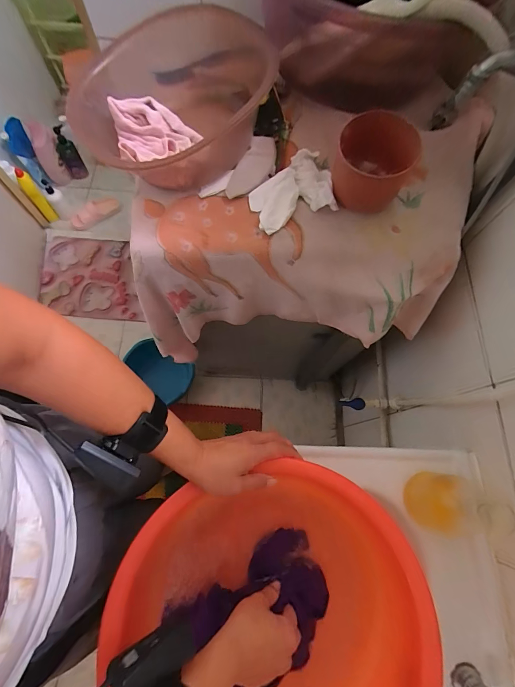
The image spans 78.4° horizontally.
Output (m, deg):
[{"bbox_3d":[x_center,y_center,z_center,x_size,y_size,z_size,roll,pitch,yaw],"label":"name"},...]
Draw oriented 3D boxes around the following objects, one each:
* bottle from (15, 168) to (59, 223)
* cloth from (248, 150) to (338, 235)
[{"bbox_3d":[-0.919,-0.611,1.313,0.044,0.215,0.052,-31,44,-11],"label":"bottle"},{"bbox_3d":[0.048,-0.223,0.469,0.117,0.043,0.091,-18,73,-7],"label":"cloth"}]

